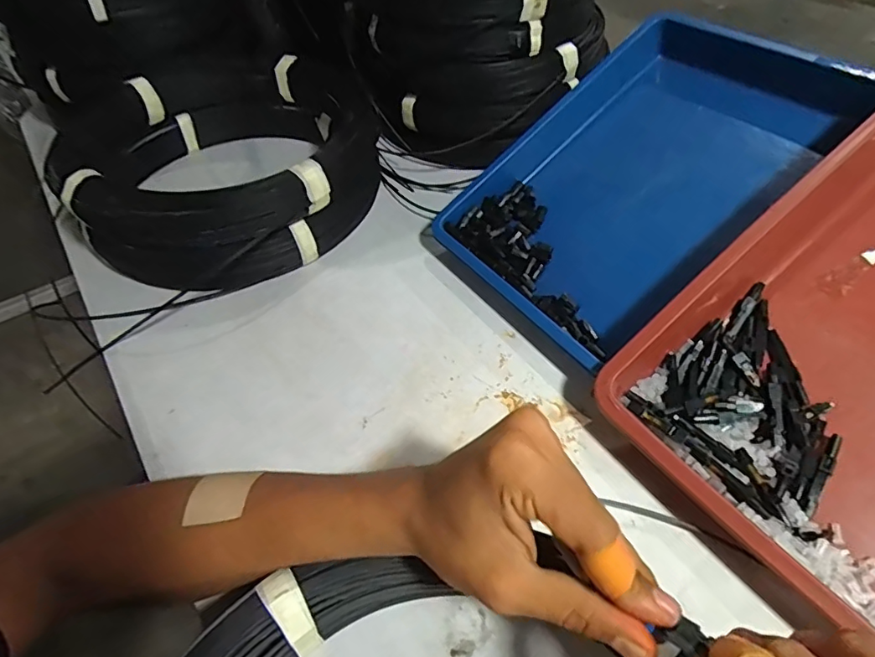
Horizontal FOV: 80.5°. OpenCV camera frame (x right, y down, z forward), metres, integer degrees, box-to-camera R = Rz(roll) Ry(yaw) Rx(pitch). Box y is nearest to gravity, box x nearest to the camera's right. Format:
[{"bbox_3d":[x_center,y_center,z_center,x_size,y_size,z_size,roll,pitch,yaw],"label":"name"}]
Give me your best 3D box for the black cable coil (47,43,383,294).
[{"bbox_3d":[-0.229,-0.186,0.563,0.314,0.103,0.321,-21,50,-15],"label":"black cable coil"}]

